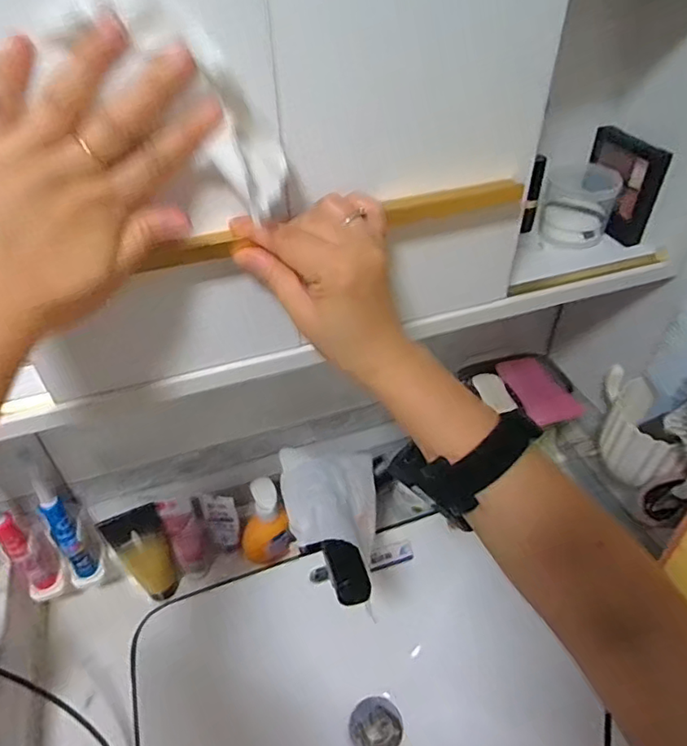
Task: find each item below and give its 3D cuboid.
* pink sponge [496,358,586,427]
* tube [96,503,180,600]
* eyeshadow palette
[{"bbox_3d":[0.221,0.021,0.630,0.050,0.016,0.116,-25,36,5],"label":"pink sponge"},{"bbox_3d":[-0.228,0.216,0.647,0.056,0.162,0.031,-19,45,-19],"label":"tube"},{"bbox_3d":[0.256,-0.174,0.519,0.016,0.085,0.078,-16,44,-15],"label":"eyeshadow palette"}]

